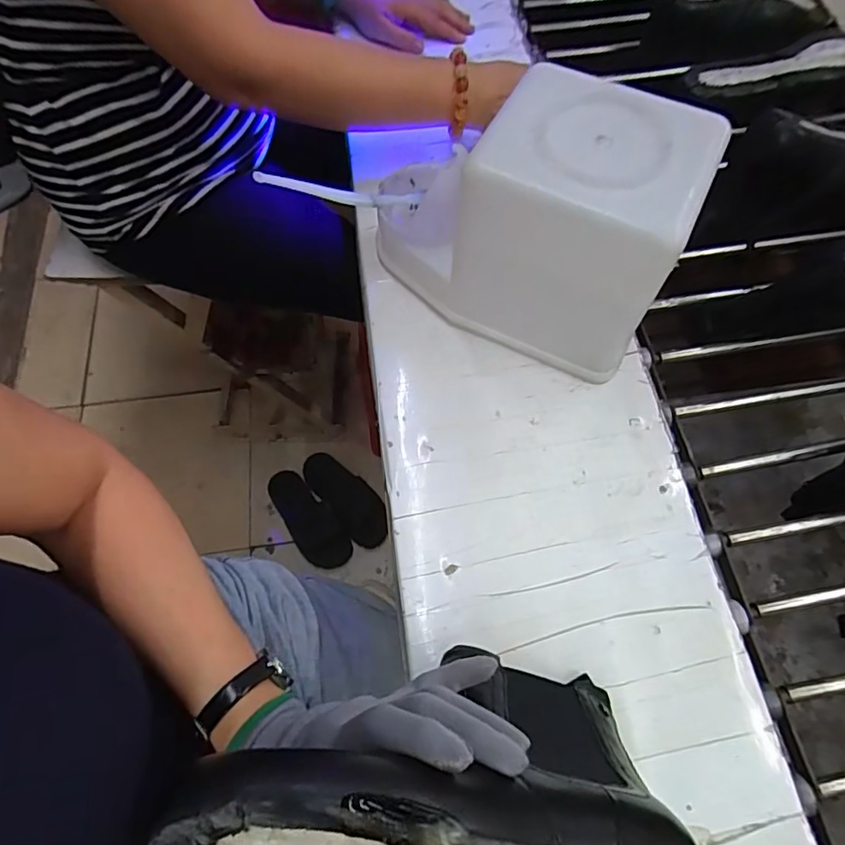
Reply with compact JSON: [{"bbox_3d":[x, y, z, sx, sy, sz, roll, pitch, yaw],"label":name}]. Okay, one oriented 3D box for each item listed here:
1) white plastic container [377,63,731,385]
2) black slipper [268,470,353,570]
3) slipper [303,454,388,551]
[{"bbox_3d":[0.115,-0.145,0.415,0.147,0.163,0.132,25,67,12],"label":"white plastic container"},{"bbox_3d":[-0.251,0.212,1.186,0.095,0.035,0.239,-38,75,-1],"label":"black slipper"},{"bbox_3d":[-0.169,0.167,1.192,0.099,0.060,0.242,-41,71,-15],"label":"slipper"}]

